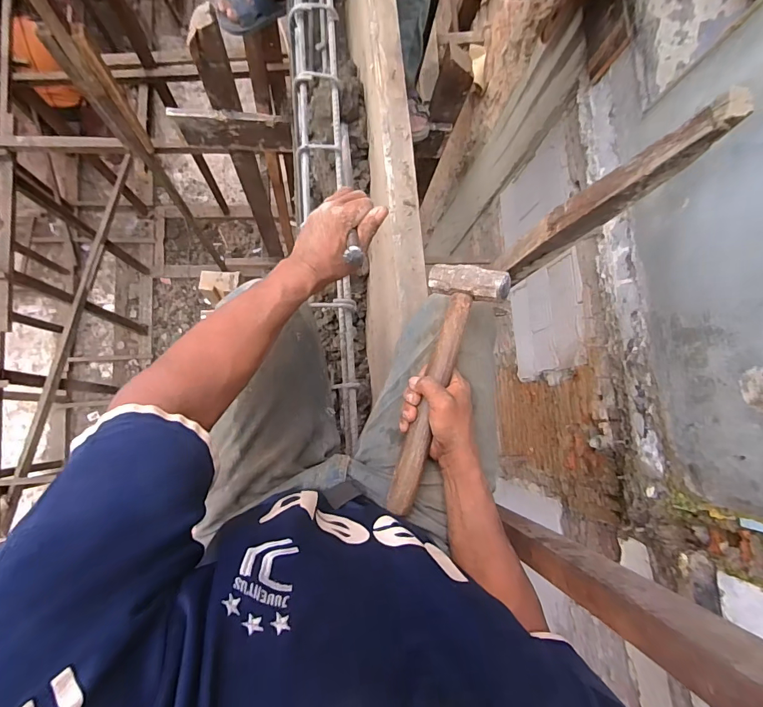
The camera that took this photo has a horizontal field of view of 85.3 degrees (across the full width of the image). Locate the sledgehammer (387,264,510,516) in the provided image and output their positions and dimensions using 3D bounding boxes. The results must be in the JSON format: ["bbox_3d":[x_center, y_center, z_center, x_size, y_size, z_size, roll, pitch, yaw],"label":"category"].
[{"bbox_3d":[0.068,0.037,0.502,0.087,0.051,0.306,19,83,-4],"label":"sledgehammer"}]

